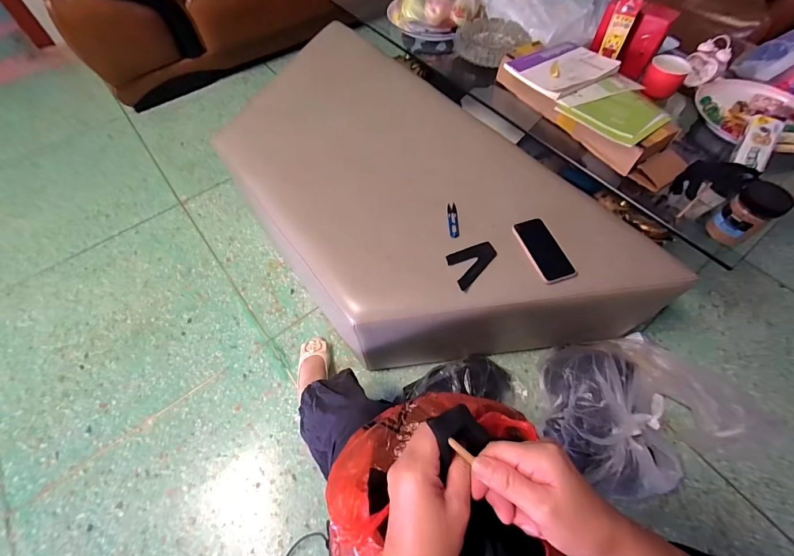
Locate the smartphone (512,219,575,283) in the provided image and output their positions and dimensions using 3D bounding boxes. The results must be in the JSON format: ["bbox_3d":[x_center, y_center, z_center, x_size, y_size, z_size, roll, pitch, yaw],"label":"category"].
[{"bbox_3d":[0.317,-0.062,0.767,0.076,0.013,0.156,-19,63,-9],"label":"smartphone"}]

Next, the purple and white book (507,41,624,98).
[{"bbox_3d":[0.444,-0.566,0.937,0.265,0.024,0.188,-31,64,-18],"label":"purple and white book"}]

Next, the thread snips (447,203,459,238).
[{"bbox_3d":[0.130,-0.135,0.817,0.021,0.006,0.108,1,59,0],"label":"thread snips"}]

